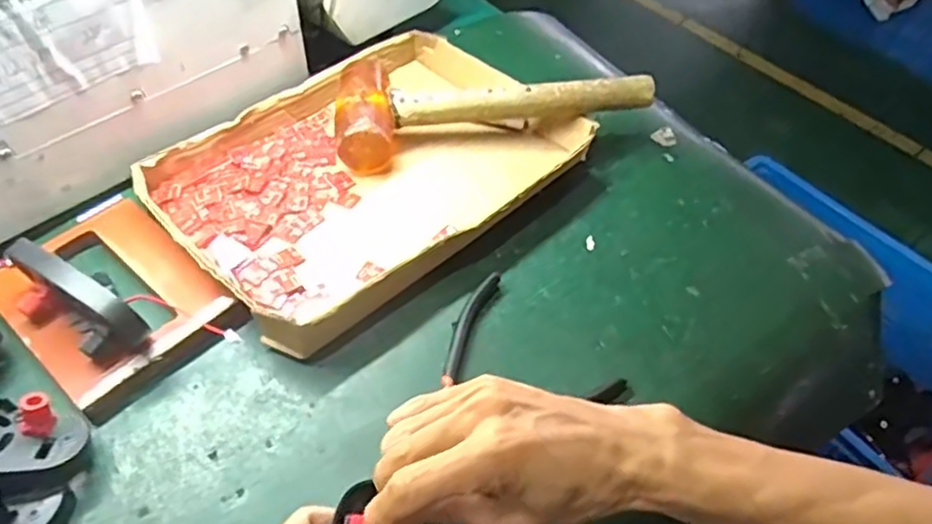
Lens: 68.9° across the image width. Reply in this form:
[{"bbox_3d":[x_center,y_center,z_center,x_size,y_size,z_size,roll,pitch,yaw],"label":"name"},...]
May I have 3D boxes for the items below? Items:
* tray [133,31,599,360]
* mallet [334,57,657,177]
[{"bbox_3d":[-0.076,-0.082,0.572,0.329,0.039,0.240,-36,60,-28],"label":"tray"},{"bbox_3d":[0.019,-0.145,0.609,0.270,0.063,0.103,-7,51,-8],"label":"mallet"}]

